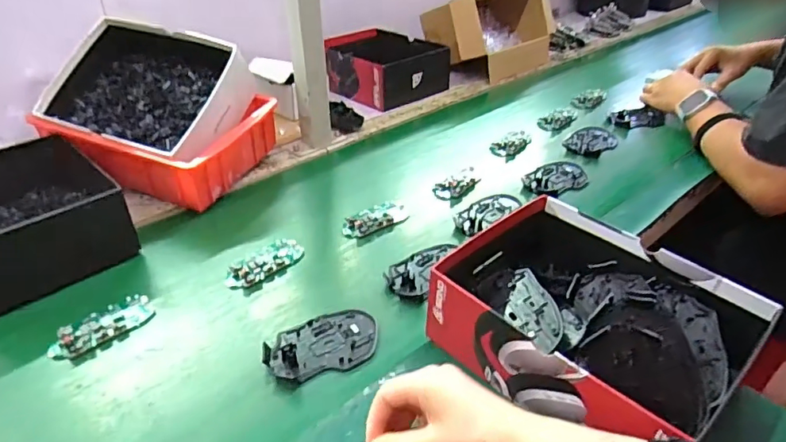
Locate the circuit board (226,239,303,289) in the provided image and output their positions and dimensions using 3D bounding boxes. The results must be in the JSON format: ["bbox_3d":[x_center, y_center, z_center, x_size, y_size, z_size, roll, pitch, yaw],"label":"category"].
[{"bbox_3d":[-0.156,0.049,0.632,0.051,0.012,0.098,26,42,33],"label":"circuit board"}]

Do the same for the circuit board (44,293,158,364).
[{"bbox_3d":[-0.299,0.111,0.542,0.046,0.014,0.097,28,43,35],"label":"circuit board"}]

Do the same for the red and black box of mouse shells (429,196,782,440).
[{"bbox_3d":[0.177,0.092,0.489,0.189,0.100,0.234,-30,46,-33],"label":"red and black box of mouse shells"}]

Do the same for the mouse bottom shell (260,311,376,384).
[{"bbox_3d":[-0.071,0.120,0.526,0.112,0.013,0.075,-11,36,-16],"label":"mouse bottom shell"}]

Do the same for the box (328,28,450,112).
[{"bbox_3d":[-0.013,-0.309,1.071,0.193,0.086,0.181,-31,46,-34],"label":"box"}]

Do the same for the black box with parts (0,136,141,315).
[{"bbox_3d":[-0.454,-0.005,0.637,0.241,0.097,0.173,28,43,35],"label":"black box with parts"}]

